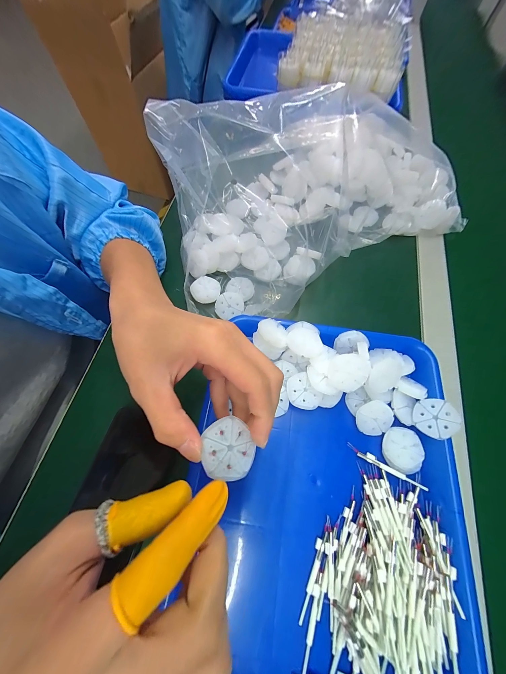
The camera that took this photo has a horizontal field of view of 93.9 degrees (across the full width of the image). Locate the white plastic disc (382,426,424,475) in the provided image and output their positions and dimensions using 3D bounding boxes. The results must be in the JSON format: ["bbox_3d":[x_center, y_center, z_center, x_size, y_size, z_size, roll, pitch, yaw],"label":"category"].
[{"bbox_3d":[0.153,0.115,0.241,0.036,0.010,0.041,15,68,5],"label":"white plastic disc"}]

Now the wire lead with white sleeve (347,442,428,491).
[{"bbox_3d":[0.135,0.132,0.241,0.079,0.007,0.008,25,69,9],"label":"wire lead with white sleeve"}]

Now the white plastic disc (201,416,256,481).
[{"bbox_3d":[-0.017,0.076,0.160,0.035,0.004,0.038,8,67,-21],"label":"white plastic disc"}]

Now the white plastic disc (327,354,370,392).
[{"bbox_3d":[0.096,0.035,0.237,0.038,0.007,0.039,0,94,3],"label":"white plastic disc"}]

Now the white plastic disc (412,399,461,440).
[{"bbox_3d":[0.184,0.082,0.238,0.037,0.006,0.037,4,76,43],"label":"white plastic disc"}]

